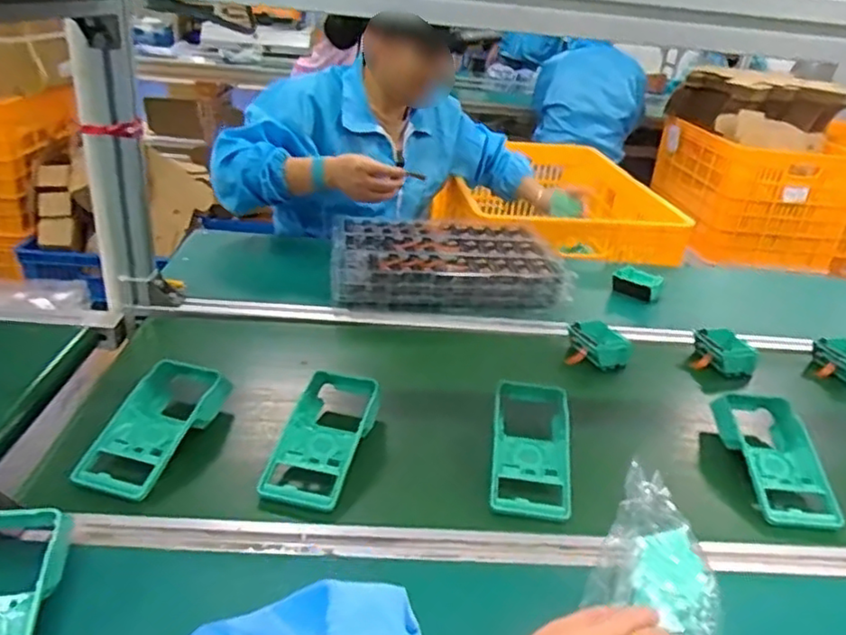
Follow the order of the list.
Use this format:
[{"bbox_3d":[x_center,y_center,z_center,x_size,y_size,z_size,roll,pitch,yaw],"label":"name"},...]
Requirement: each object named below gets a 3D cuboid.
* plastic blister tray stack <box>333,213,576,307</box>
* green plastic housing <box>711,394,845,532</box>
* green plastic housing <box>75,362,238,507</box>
[{"bbox_3d":[0.039,-0.094,1.120,0.382,0.059,0.283,3,28,-6],"label":"plastic blister tray stack"},{"bbox_3d":[0.397,0.160,0.733,0.096,0.062,0.177,4,28,-5],"label":"green plastic housing"},{"bbox_3d":[-0.282,0.116,0.693,0.090,0.049,0.180,10,39,13],"label":"green plastic housing"}]

